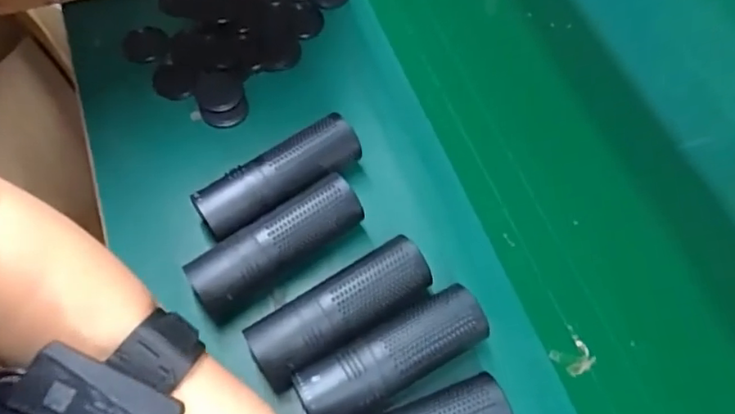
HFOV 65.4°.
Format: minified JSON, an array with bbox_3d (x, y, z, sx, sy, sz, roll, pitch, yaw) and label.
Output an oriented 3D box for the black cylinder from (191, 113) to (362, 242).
[{"bbox_3d":[-0.084,-0.027,0.556,0.166,0.057,0.051,-31,68,-16],"label":"black cylinder"}]

